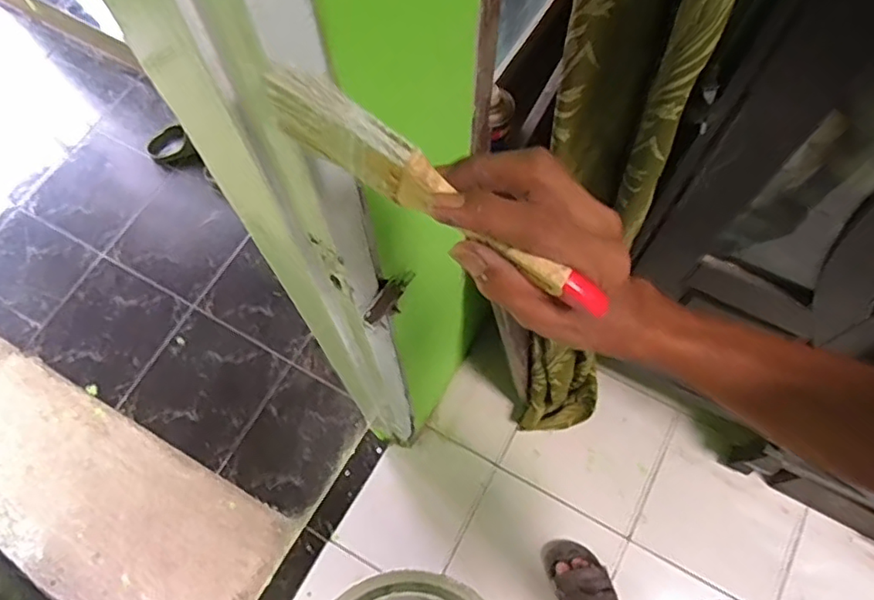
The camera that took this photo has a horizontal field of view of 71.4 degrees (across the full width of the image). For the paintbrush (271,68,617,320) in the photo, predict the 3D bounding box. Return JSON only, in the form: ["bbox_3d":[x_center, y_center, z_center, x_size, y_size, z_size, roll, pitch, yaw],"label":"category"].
[{"bbox_3d":[0.002,-0.044,0.273,0.176,0.020,0.021,33,71,-10],"label":"paintbrush"}]

